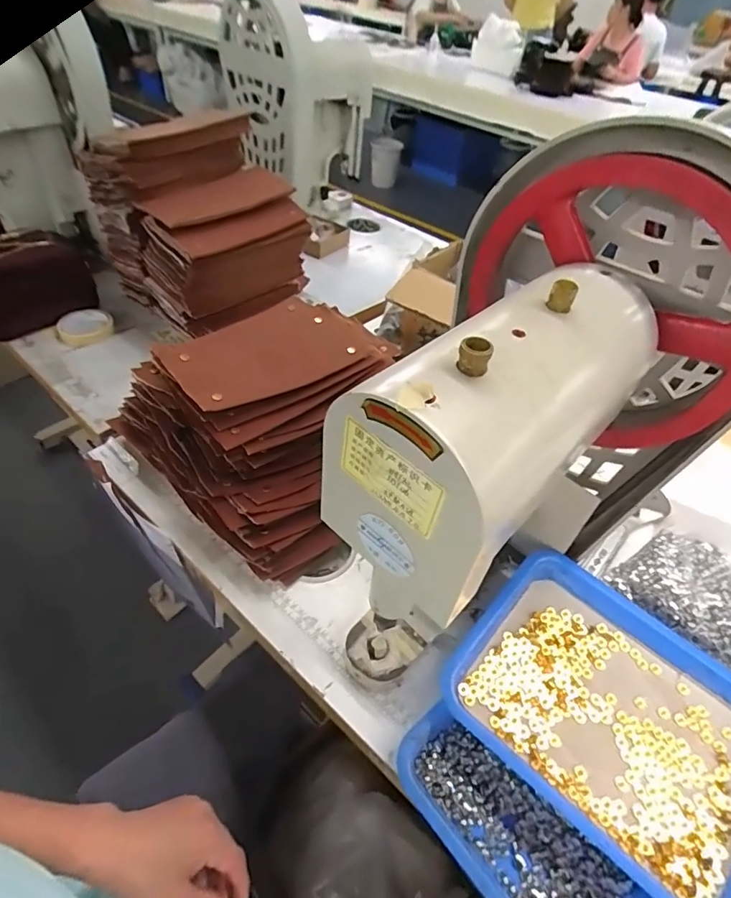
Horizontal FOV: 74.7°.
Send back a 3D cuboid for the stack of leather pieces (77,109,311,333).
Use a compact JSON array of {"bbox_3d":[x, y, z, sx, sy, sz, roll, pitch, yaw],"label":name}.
[{"bbox_3d":[-0.275,-0.393,0.844,0.278,0.248,0.243,-33,58,-31],"label":"stack of leather pieces"}]

